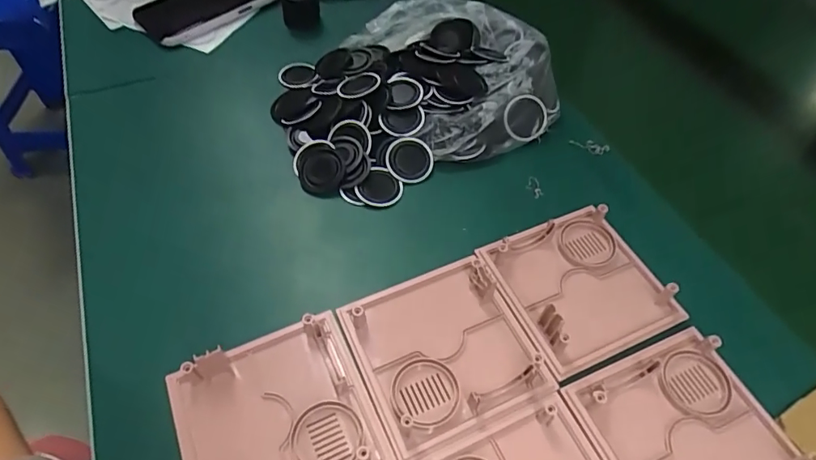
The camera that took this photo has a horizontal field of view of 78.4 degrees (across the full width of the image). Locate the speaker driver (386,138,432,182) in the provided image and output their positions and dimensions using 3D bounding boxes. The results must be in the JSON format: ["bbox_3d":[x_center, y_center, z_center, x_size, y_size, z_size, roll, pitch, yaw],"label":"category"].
[{"bbox_3d":[0.002,-0.058,0.417,0.038,0.006,0.038,7,80,-7],"label":"speaker driver"}]

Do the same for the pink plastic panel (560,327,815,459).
[{"bbox_3d":[0.163,0.117,0.286,0.102,0.022,0.107,-18,55,-15],"label":"pink plastic panel"}]

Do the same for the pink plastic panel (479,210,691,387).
[{"bbox_3d":[0.120,0.033,0.345,0.103,0.025,0.105,-20,56,-16],"label":"pink plastic panel"}]

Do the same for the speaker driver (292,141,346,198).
[{"bbox_3d":[-0.074,-0.052,0.414,0.039,0.012,0.052,-33,68,0],"label":"speaker driver"}]

